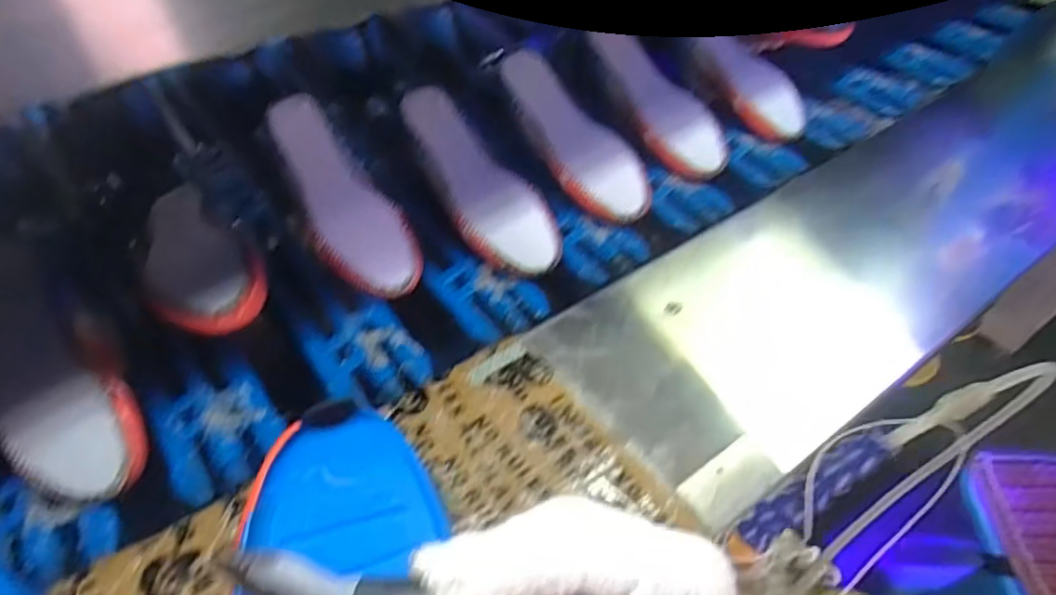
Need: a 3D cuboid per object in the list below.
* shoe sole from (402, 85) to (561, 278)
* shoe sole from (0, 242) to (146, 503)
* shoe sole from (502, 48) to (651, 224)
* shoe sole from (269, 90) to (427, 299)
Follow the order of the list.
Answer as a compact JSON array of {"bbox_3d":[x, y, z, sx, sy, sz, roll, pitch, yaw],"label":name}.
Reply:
[{"bbox_3d":[-0.060,-0.129,0.699,0.090,0.024,0.253,-31,78,-26],"label":"shoe sole"},{"bbox_3d":[-0.395,0.058,0.527,0.086,0.044,0.237,-28,76,-24],"label":"shoe sole"},{"bbox_3d":[0.047,-0.189,0.757,0.090,0.028,0.247,-30,78,-26],"label":"shoe sole"},{"bbox_3d":[-0.197,-0.109,0.662,0.086,0.023,0.244,-29,81,-25],"label":"shoe sole"}]

